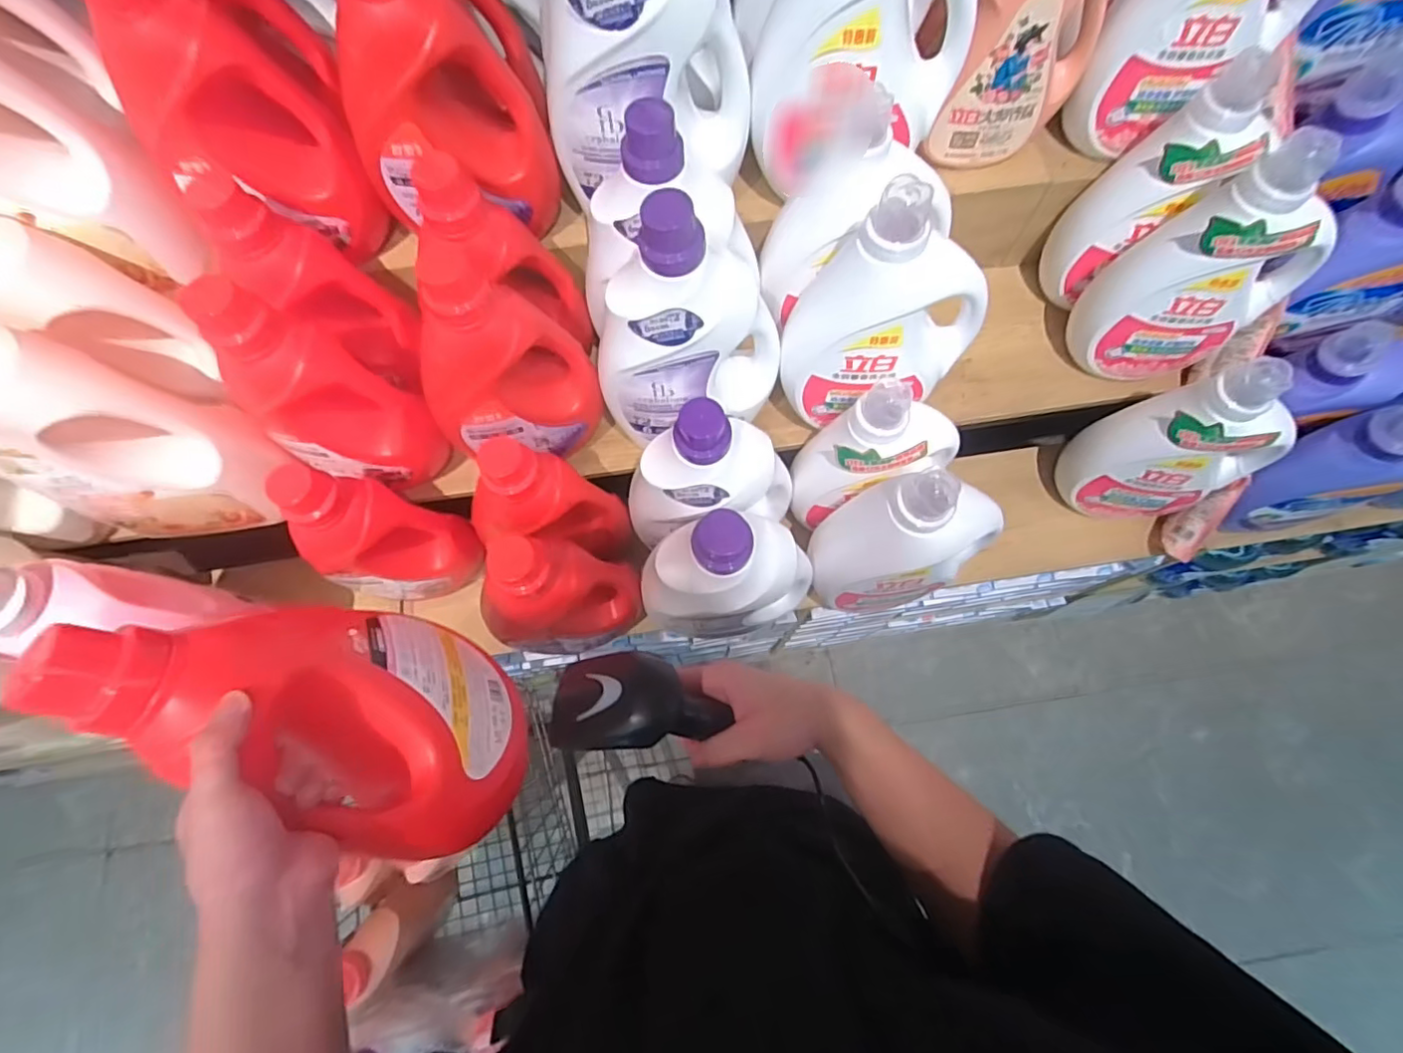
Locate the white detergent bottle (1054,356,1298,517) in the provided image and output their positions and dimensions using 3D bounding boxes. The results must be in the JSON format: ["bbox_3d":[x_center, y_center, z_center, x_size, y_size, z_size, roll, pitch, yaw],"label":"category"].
[{"bbox_3d":[0.657,-0.111,0.804,0.191,0.299,0.102,6,72,3],"label":"white detergent bottle"}]

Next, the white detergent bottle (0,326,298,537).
[{"bbox_3d":[-0.630,-0.099,0.632,0.180,0.333,0.130,6,72,3],"label":"white detergent bottle"}]

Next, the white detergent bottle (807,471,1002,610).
[{"bbox_3d":[0.246,0.022,0.705,0.197,0.272,0.101,4,72,2],"label":"white detergent bottle"}]

